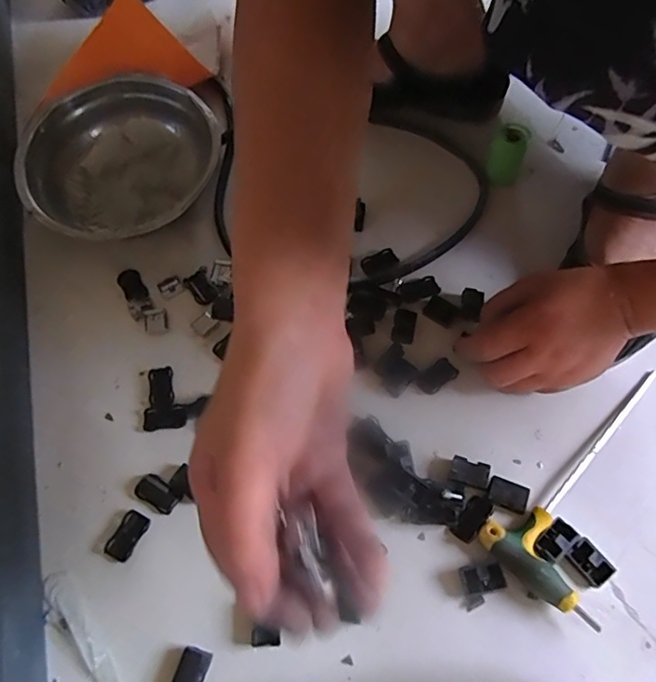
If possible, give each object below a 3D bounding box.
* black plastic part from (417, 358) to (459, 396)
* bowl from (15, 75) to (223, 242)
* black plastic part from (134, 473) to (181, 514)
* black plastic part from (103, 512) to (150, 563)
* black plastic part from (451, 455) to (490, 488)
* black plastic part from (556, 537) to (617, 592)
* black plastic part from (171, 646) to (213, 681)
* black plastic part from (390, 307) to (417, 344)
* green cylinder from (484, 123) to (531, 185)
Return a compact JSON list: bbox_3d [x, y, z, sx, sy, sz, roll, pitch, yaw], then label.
[{"bbox_3d":[0.089,0.030,0.426,0.034,0.004,0.019,-35,66,-16],"label":"black plastic part"},{"bbox_3d":[-0.192,-0.169,0.505,0.175,0.068,0.168,-1,62,1],"label":"bowl"},{"bbox_3d":[-0.127,0.113,0.387,0.034,0.004,0.018,28,66,15],"label":"black plastic part"},{"bbox_3d":[-0.145,0.139,0.374,0.021,0.004,0.033,24,65,14],"label":"black plastic part"},{"bbox_3d":[0.104,0.098,0.387,0.027,0.012,0.018,15,63,9],"label":"black plastic part"},{"bbox_3d":[0.175,0.153,0.354,0.026,0.012,0.030,-36,67,-17],"label":"black plastic part"},{"bbox_3d":[-0.088,0.212,0.331,0.019,0.008,0.028,16,63,10],"label":"black plastic part"},{"bbox_3d":[0.065,-0.013,0.443,0.019,0.004,0.033,10,63,7],"label":"black plastic part"},{"bbox_3d":[0.175,-0.182,0.514,0.031,0.058,0.023,25,65,14],"label":"green cylinder"}]

